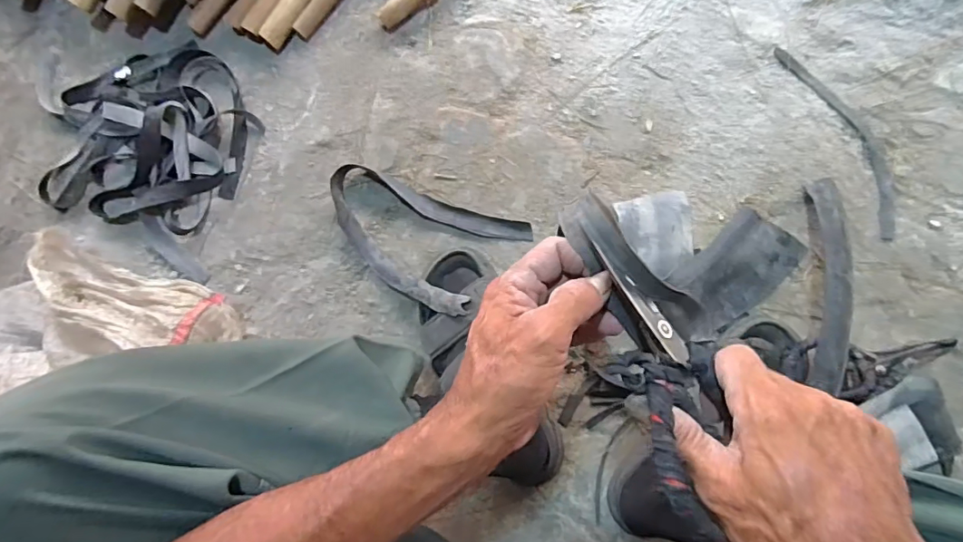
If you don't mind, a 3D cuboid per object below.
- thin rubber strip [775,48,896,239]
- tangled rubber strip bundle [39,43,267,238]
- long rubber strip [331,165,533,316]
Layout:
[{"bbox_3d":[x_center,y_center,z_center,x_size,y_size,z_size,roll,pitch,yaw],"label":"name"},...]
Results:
[{"bbox_3d":[0.449,-0.167,0.615,0.056,0.009,0.260,-27,84,4],"label":"thin rubber strip"},{"bbox_3d":[-0.473,-0.197,0.714,0.308,0.048,0.264,10,87,6],"label":"tangled rubber strip bundle"},{"bbox_3d":[-0.085,-0.038,0.641,0.268,0.050,0.140,19,88,7],"label":"long rubber strip"}]

